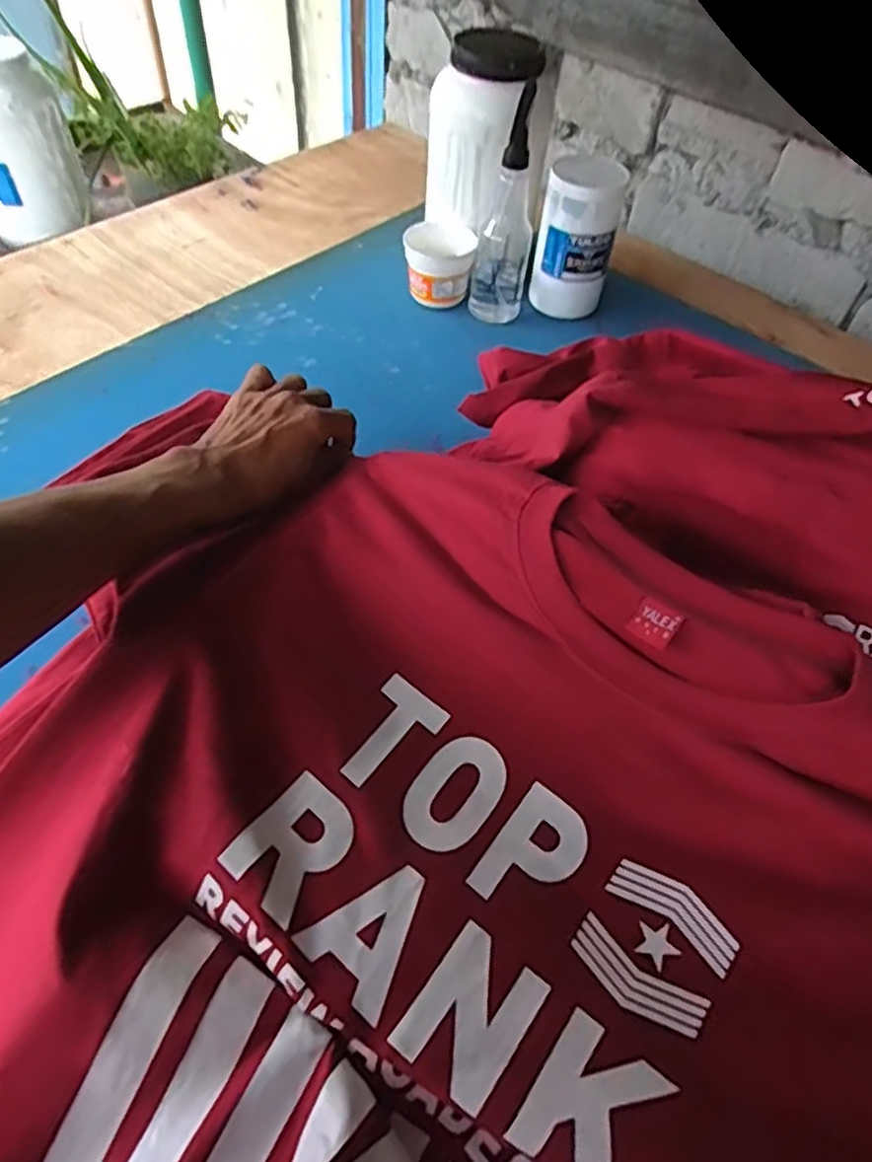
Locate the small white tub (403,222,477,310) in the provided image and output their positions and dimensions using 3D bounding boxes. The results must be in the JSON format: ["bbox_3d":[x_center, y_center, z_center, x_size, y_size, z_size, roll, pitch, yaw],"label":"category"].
[{"bbox_3d":[0.003,-0.413,0.907,0.091,0.082,0.073,6,53,-1],"label":"small white tub"}]

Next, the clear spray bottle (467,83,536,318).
[{"bbox_3d":[0.089,-0.447,0.843,0.070,0.237,0.055,10,53,2],"label":"clear spray bottle"}]

